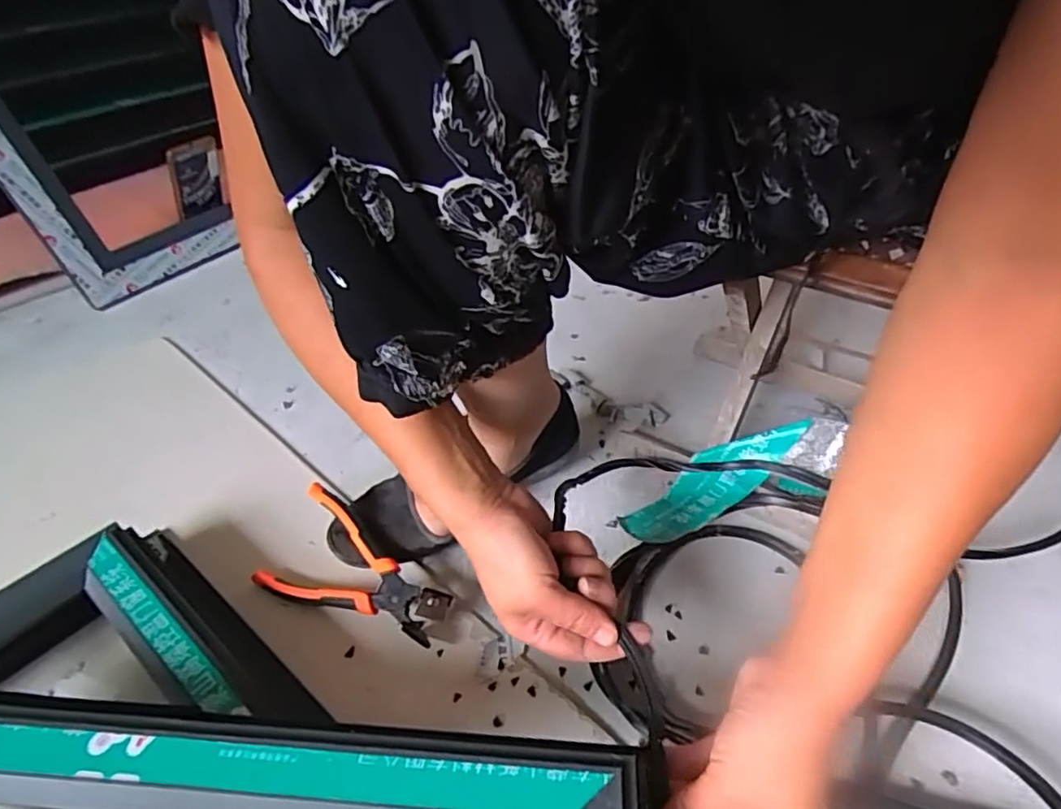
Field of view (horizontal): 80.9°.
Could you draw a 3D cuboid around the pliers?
[{"bbox_3d":[-0.141,0.142,0.510,0.163,0.029,0.090,23,73,21],"label":"pliers"}]

